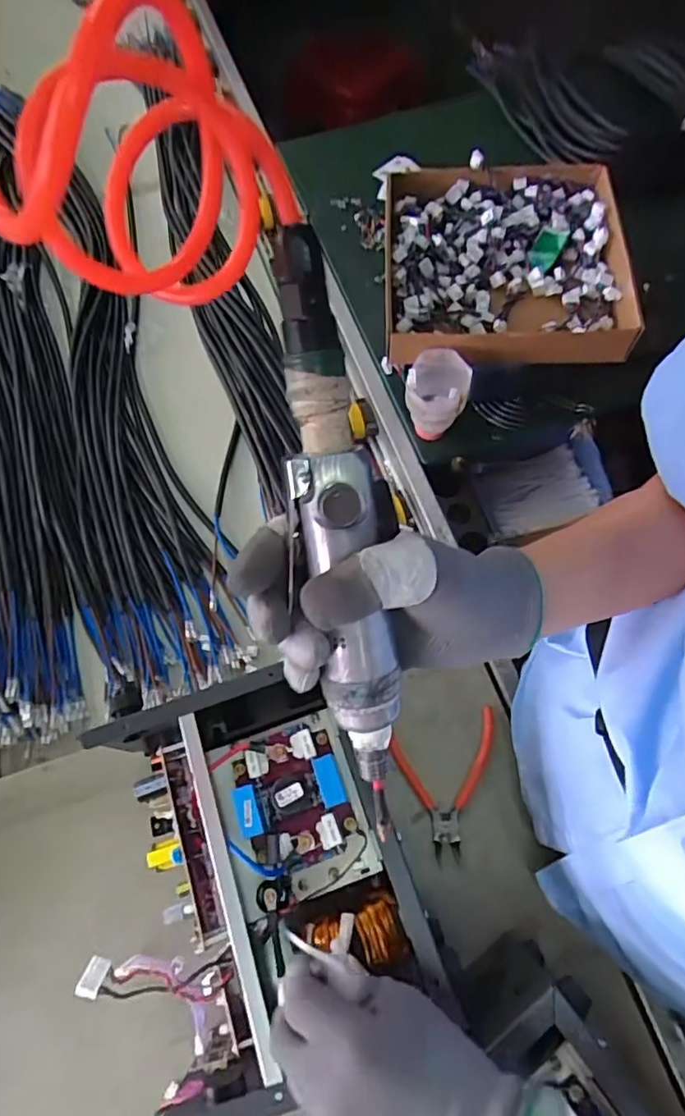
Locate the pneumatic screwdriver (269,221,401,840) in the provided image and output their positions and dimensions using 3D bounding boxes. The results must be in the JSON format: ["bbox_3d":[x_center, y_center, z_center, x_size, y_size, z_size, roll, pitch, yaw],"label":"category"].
[{"bbox_3d":[-0.001,0.002,0.273,0.038,0.030,0.280,-10,108,-3],"label":"pneumatic screwdriver"}]

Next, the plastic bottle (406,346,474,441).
[{"bbox_3d":[0.104,-0.168,0.654,0.066,0.124,0.064,7,68,6],"label":"plastic bottle"}]

